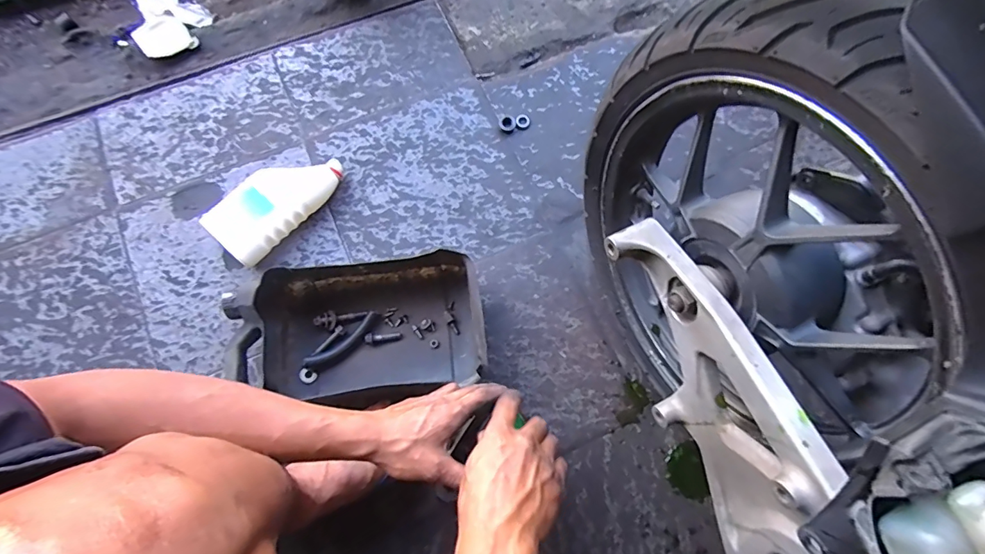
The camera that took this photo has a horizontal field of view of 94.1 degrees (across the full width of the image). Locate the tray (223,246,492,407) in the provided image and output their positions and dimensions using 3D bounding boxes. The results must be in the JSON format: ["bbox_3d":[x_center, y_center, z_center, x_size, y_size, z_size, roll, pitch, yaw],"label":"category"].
[{"bbox_3d":[-0.179,0.063,0.621,0.312,0.088,0.163,-9,75,-4],"label":"tray"}]

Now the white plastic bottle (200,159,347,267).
[{"bbox_3d":[-0.318,-0.113,0.682,0.099,0.054,0.196,43,78,9],"label":"white plastic bottle"}]

